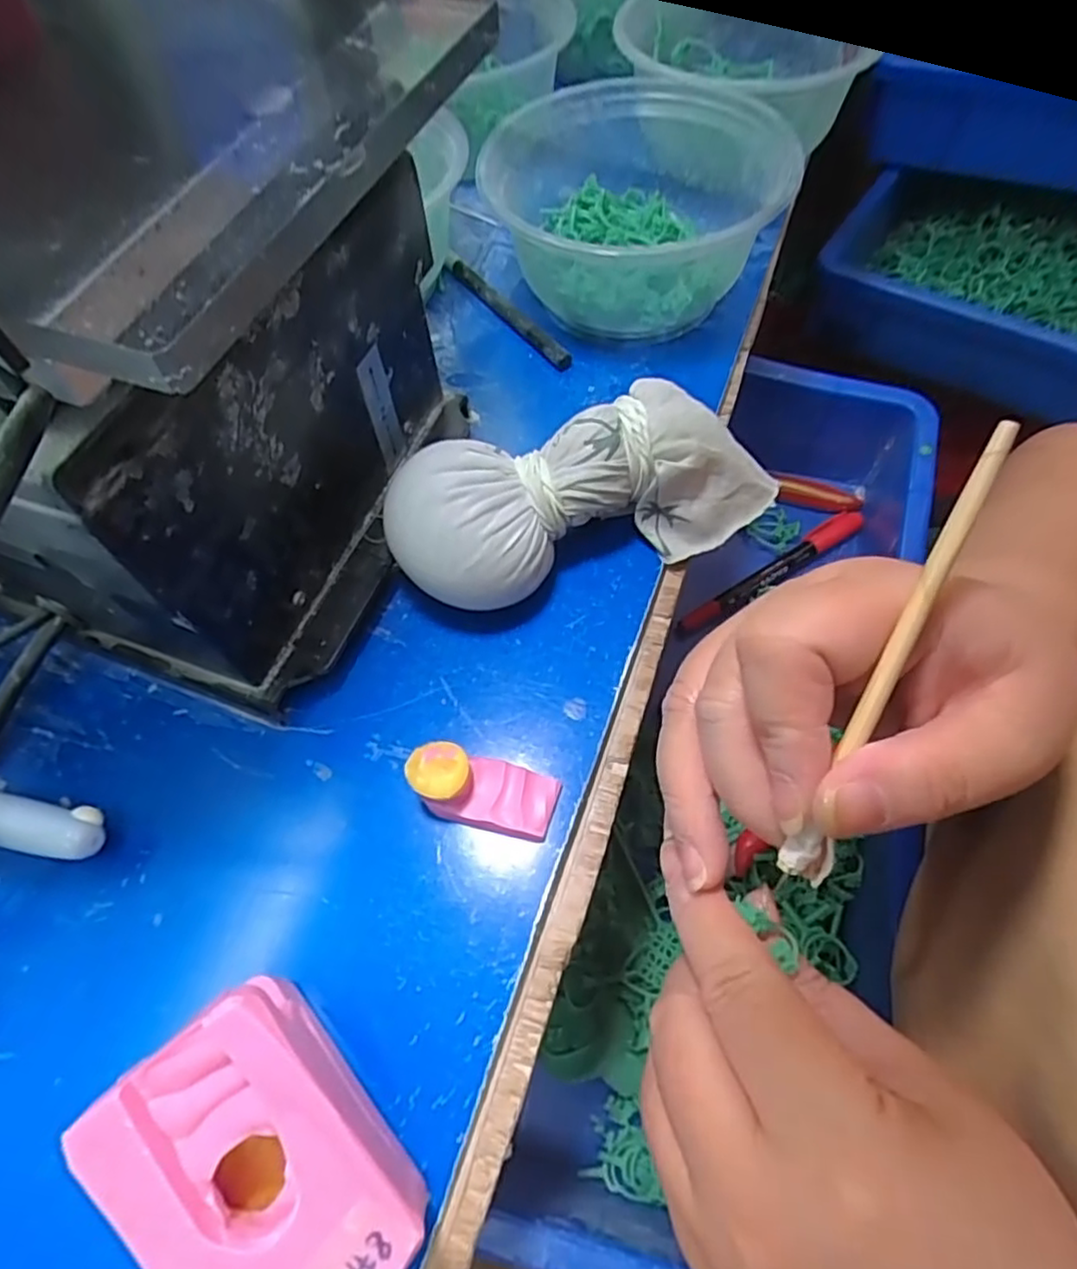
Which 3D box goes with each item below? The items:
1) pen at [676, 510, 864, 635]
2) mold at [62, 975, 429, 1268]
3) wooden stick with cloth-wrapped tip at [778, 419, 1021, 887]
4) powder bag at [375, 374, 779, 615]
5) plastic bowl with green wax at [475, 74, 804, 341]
[{"bbox_3d":[0.142,-0.040,0.418,0.140,0.010,0.014,-30,64,-13],"label":"pen"},{"bbox_3d":[-0.061,0.124,0.160,0.049,0.053,0.069,-39,67,-17],"label":"mold"},{"bbox_3d":[0.077,0.007,0.147,0.009,0.004,0.104,21,103,13],"label":"wooden stick with cloth-wrapped tip"},{"bbox_3d":[0.021,-0.053,0.253,0.148,0.048,0.055,-18,62,-8],"label":"powder bag"},{"bbox_3d":[0.044,-0.194,0.321,0.129,0.067,0.135,-1,61,2],"label":"plastic bowl with green wax"}]

